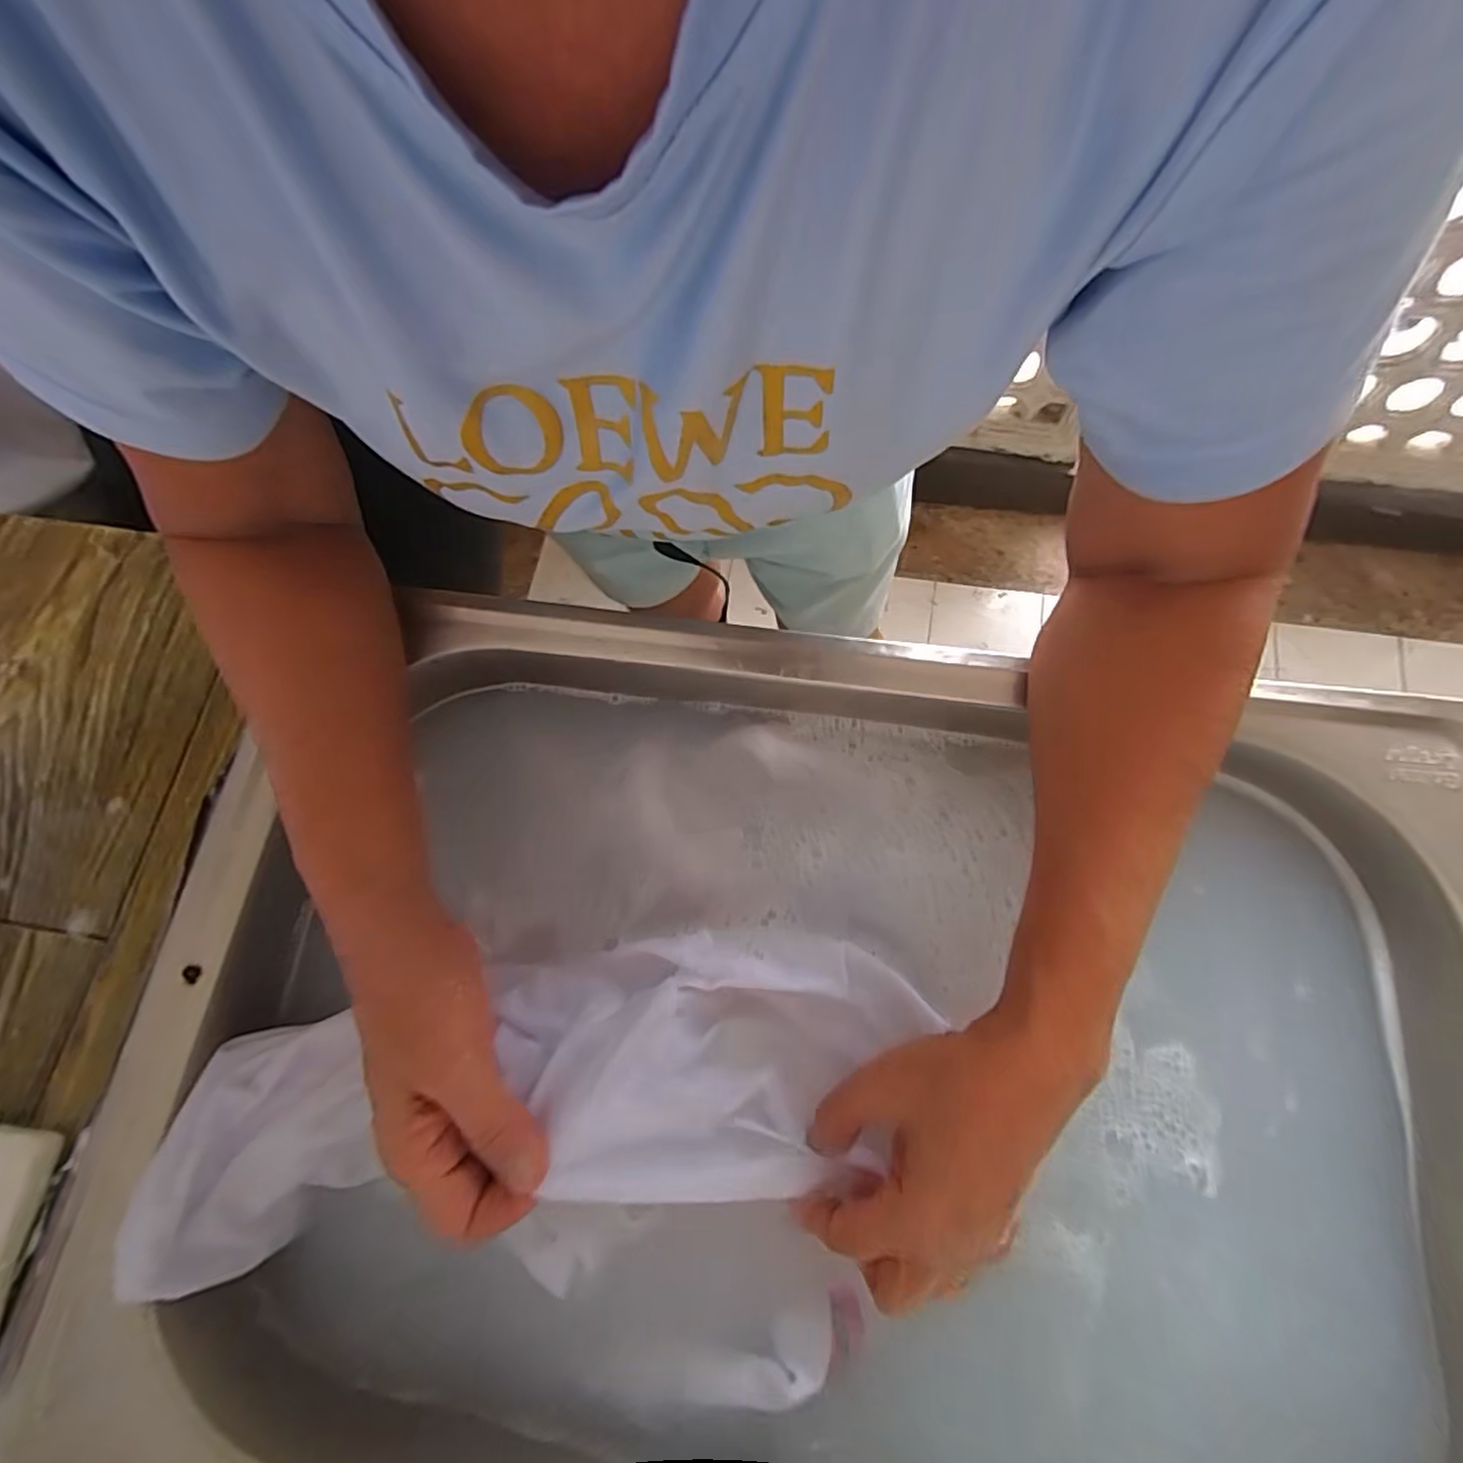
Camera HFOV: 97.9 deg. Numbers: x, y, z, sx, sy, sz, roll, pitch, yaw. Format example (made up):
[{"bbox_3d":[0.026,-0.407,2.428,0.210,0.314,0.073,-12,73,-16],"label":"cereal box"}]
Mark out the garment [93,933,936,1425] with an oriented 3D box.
[{"bbox_3d":[-0.078,0.193,0.285,0.325,0.068,0.186,-1,72,0],"label":"garment"}]

